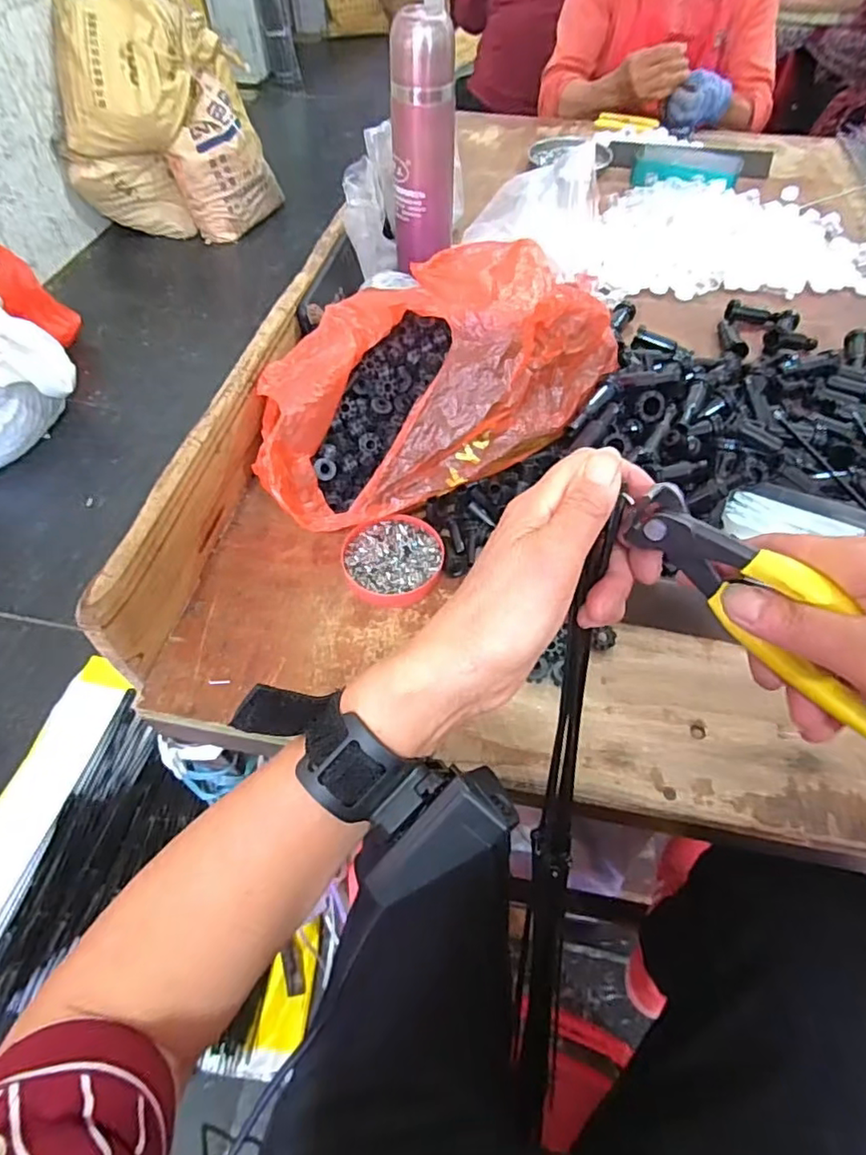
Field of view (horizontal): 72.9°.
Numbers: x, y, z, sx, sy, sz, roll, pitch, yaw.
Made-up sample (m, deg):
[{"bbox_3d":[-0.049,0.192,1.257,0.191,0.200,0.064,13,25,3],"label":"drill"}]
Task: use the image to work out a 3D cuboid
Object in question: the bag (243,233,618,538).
[{"bbox_3d":[0.005,-0.185,0.496,0.342,0.128,0.198,-25,58,-16],"label":"bag"}]

